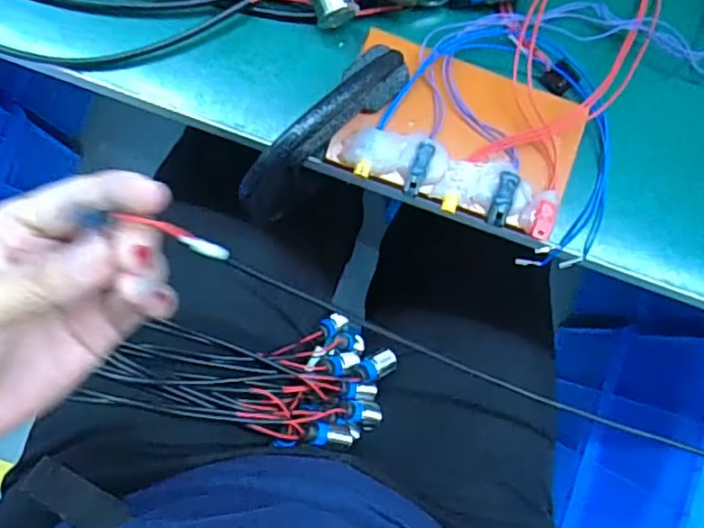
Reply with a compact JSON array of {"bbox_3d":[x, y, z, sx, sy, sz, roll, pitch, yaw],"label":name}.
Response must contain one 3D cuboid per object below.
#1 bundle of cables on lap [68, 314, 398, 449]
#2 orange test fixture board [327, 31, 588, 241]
[{"bbox_3d":[-0.070,0.081,0.423,0.207,0.048,0.084,8,86,-25],"label":"bundle of cables on lap"},{"bbox_3d":[0.054,-0.064,0.289,0.110,0.015,0.074,19,85,-4],"label":"orange test fixture board"}]

